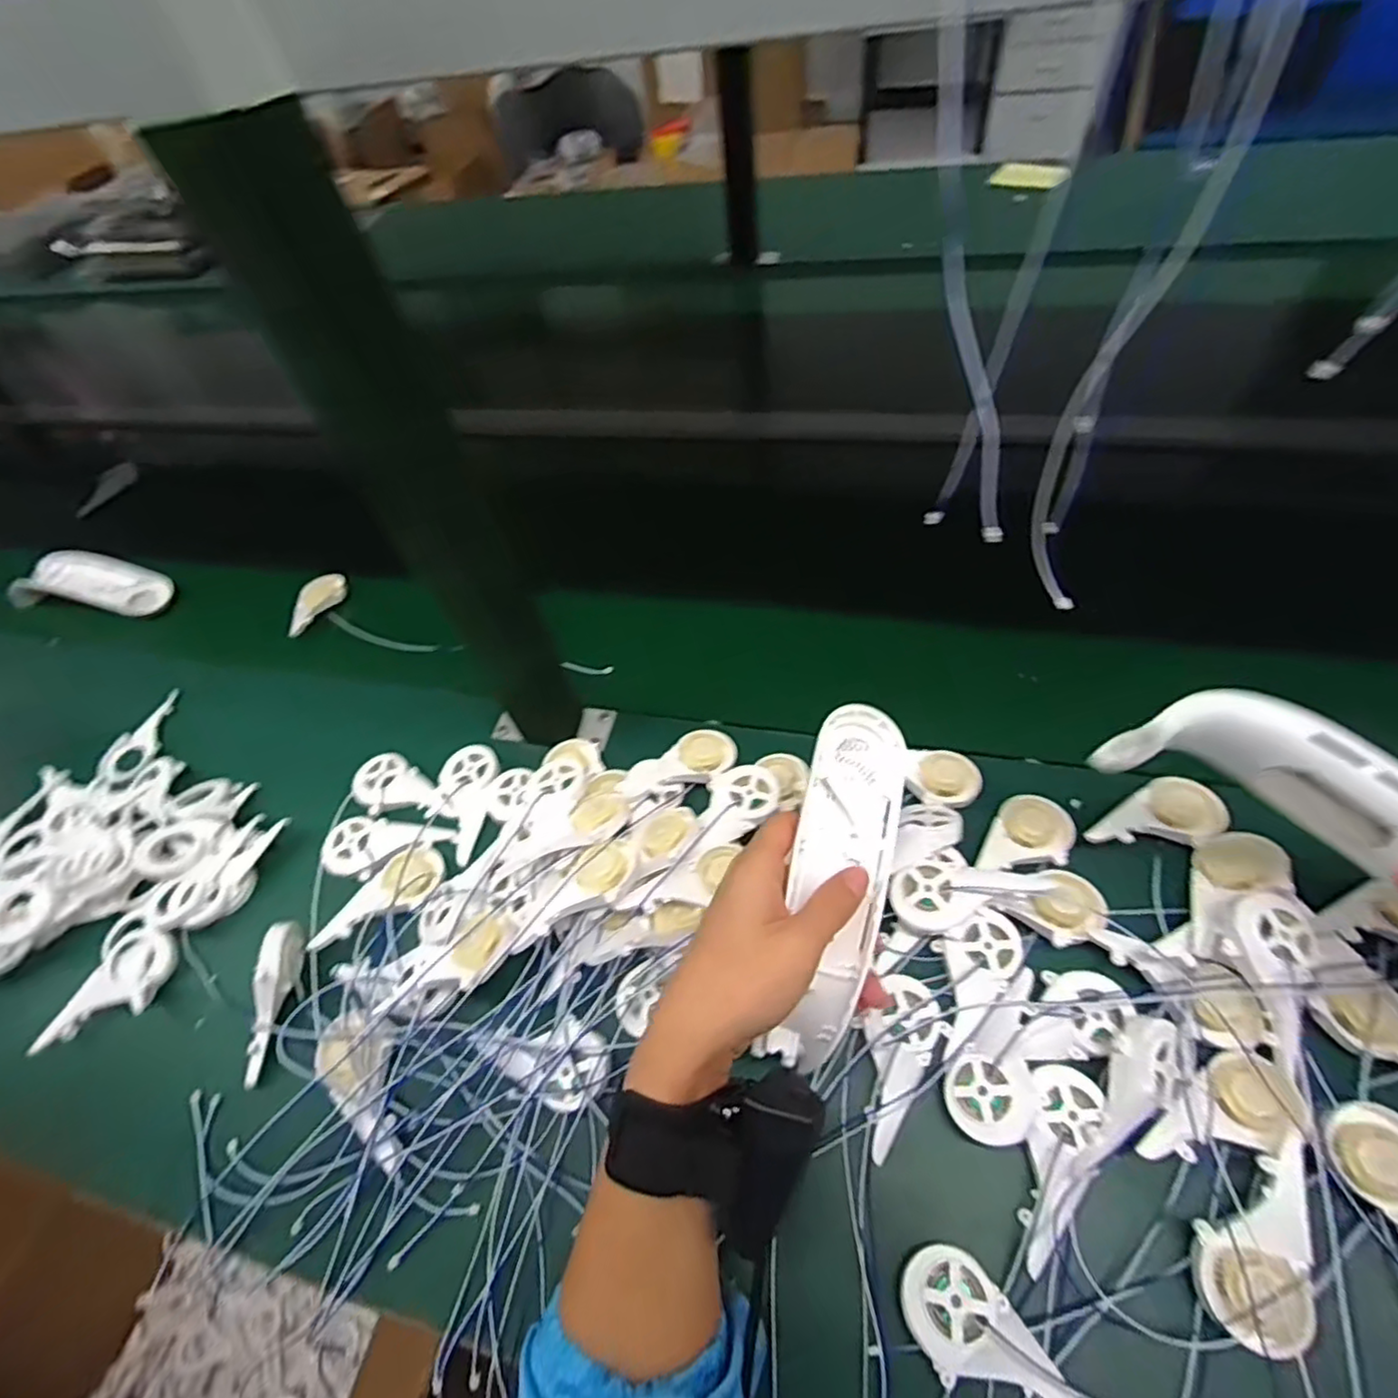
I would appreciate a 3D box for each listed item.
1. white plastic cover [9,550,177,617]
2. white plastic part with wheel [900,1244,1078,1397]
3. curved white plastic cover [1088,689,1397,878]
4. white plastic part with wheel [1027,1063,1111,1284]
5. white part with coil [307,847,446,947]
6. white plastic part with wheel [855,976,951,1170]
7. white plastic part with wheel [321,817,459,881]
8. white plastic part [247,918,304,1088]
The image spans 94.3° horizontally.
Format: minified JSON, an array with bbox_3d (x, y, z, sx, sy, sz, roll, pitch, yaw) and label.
[{"bbox_3d":[-0.689,-0.129,0.741,0.190,0.054,0.071,3,52,11],"label":"white plastic cover"},{"bbox_3d":[0.133,0.303,0.298,0.044,0.018,0.087,-33,57,-14],"label":"white plastic part with wheel"},{"bbox_3d":[0.285,0.041,0.308,0.170,0.049,0.041,23,55,3],"label":"curved white plastic cover"},{"bbox_3d":[0.184,0.239,0.331,0.032,0.010,0.093,17,66,19],"label":"white plastic part with wheel"},{"bbox_3d":[-0.225,0.141,0.458,0.045,0.014,0.091,31,65,26],"label":"white part with coil"},{"bbox_3d":[0.112,0.207,0.370,0.048,0.016,0.093,15,66,18],"label":"white plastic part with wheel"},{"bbox_3d":[-0.234,0.107,0.487,0.095,0.011,0.043,-7,55,4],"label":"white plastic part with wheel"},{"bbox_3d":[-0.277,0.197,0.423,0.018,0.028,0.095,0,71,6],"label":"white plastic part"}]

